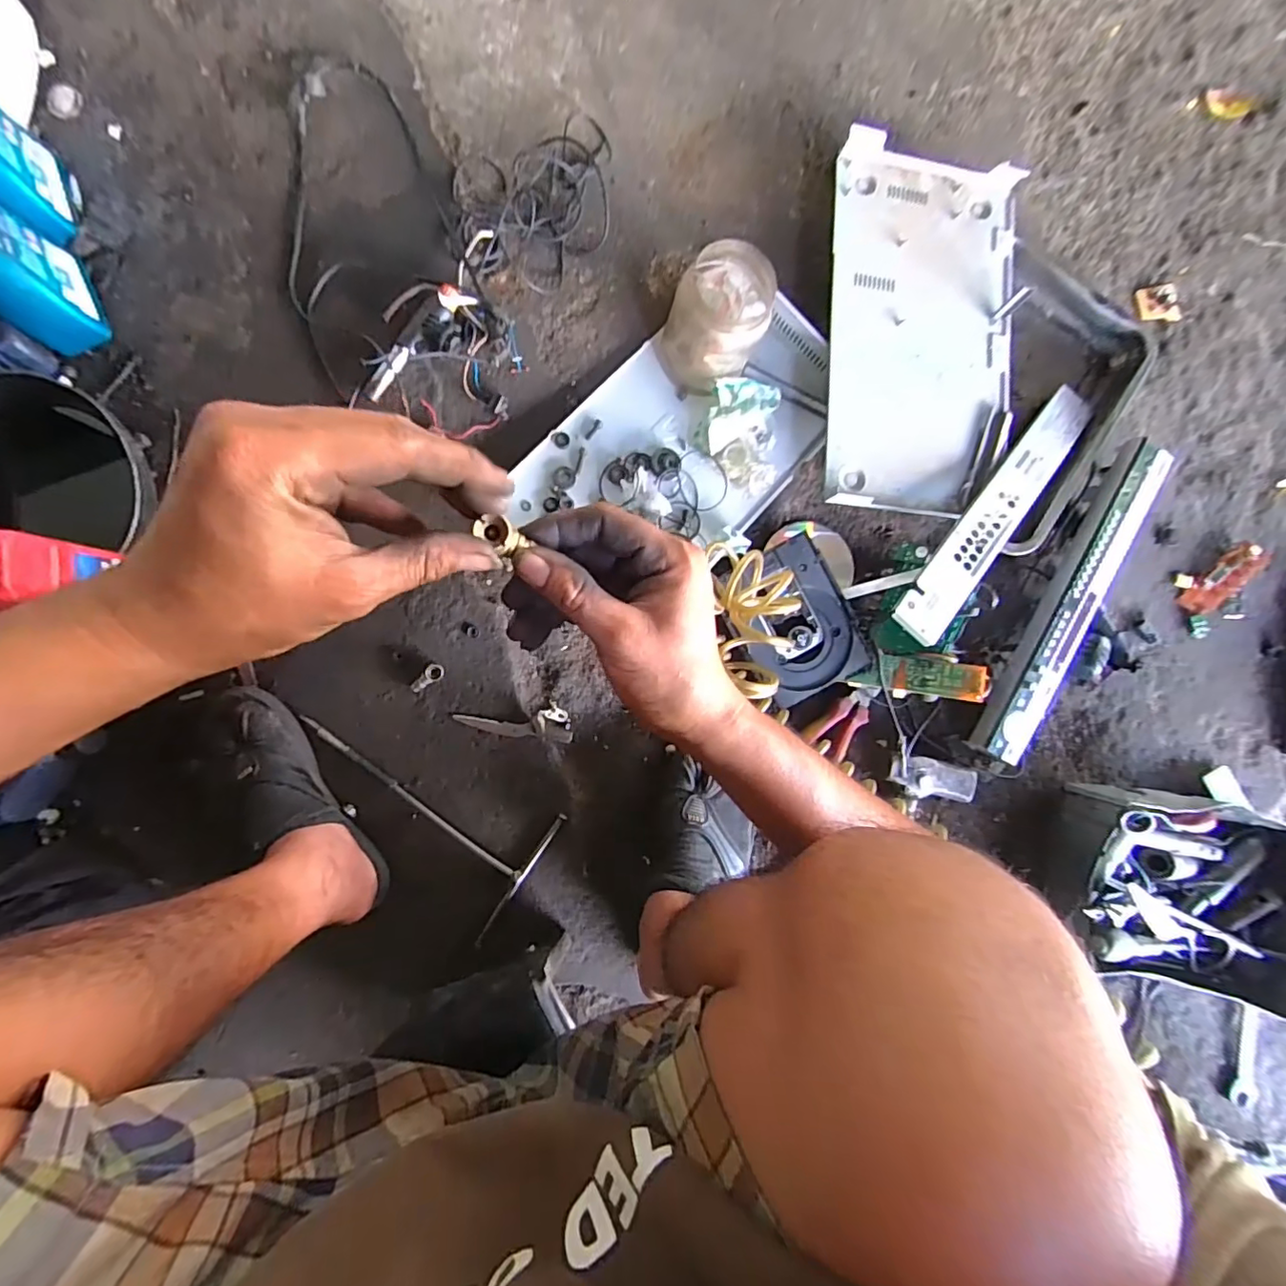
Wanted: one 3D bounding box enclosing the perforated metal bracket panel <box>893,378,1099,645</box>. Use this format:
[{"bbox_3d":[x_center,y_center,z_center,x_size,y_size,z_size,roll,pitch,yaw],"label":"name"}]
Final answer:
[{"bbox_3d":[0.419,-0.158,0.662,0.059,0.019,0.414,43,73,-4],"label":"perforated metal bracket panel"}]

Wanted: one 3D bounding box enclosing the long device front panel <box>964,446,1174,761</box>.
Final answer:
[{"bbox_3d":[0.527,-0.048,0.707,0.062,0.063,0.421,29,86,-5],"label":"long device front panel"}]

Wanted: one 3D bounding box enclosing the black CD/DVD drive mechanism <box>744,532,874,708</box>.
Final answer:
[{"bbox_3d":[0.182,-0.023,0.669,0.126,0.021,0.177,-29,92,-6],"label":"black CD/DVD drive mechanism"}]

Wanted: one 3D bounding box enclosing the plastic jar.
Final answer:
[{"bbox_3d":[0.079,-0.350,0.625,0.095,0.144,0.106,21,87,-5],"label":"plastic jar"}]

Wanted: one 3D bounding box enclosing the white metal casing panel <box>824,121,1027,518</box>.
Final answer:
[{"bbox_3d":[0.335,-0.367,0.673,0.229,0.031,0.427,4,88,-6],"label":"white metal casing panel"}]

